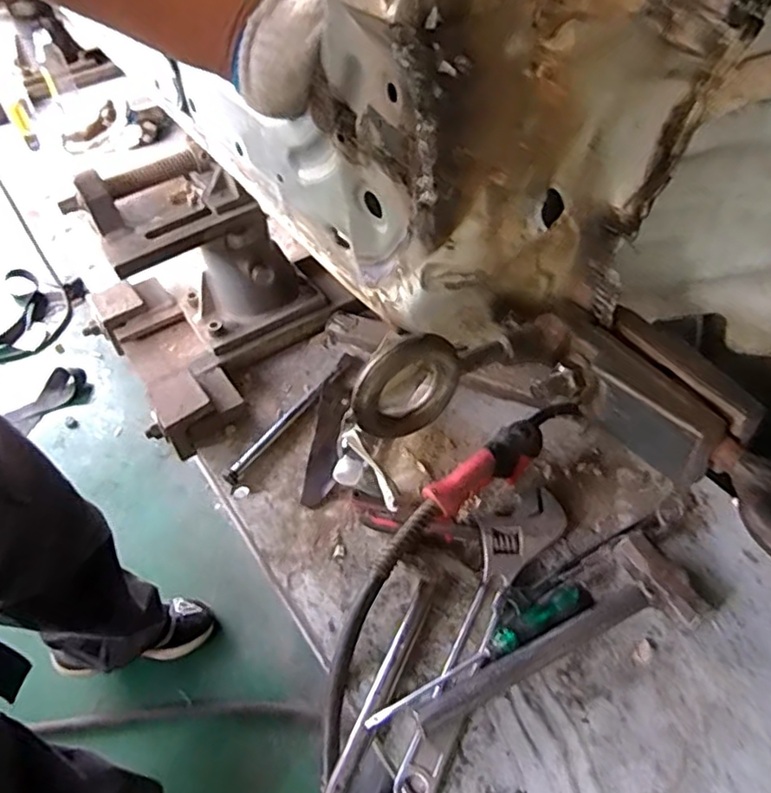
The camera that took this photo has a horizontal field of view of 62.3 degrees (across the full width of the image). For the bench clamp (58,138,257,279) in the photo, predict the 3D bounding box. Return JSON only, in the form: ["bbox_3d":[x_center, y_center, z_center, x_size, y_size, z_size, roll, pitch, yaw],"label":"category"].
[{"bbox_3d":[-0.279,-0.243,0.775,0.184,0.076,0.129,-32,54,-21],"label":"bench clamp"}]

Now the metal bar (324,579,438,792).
[{"bbox_3d":[-0.008,0.300,0.632,0.020,0.017,0.268,17,53,18],"label":"metal bar"}]

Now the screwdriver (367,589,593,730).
[{"bbox_3d":[0.101,0.260,0.648,0.263,0.032,0.033,-24,51,-15],"label":"screwdriver"}]

